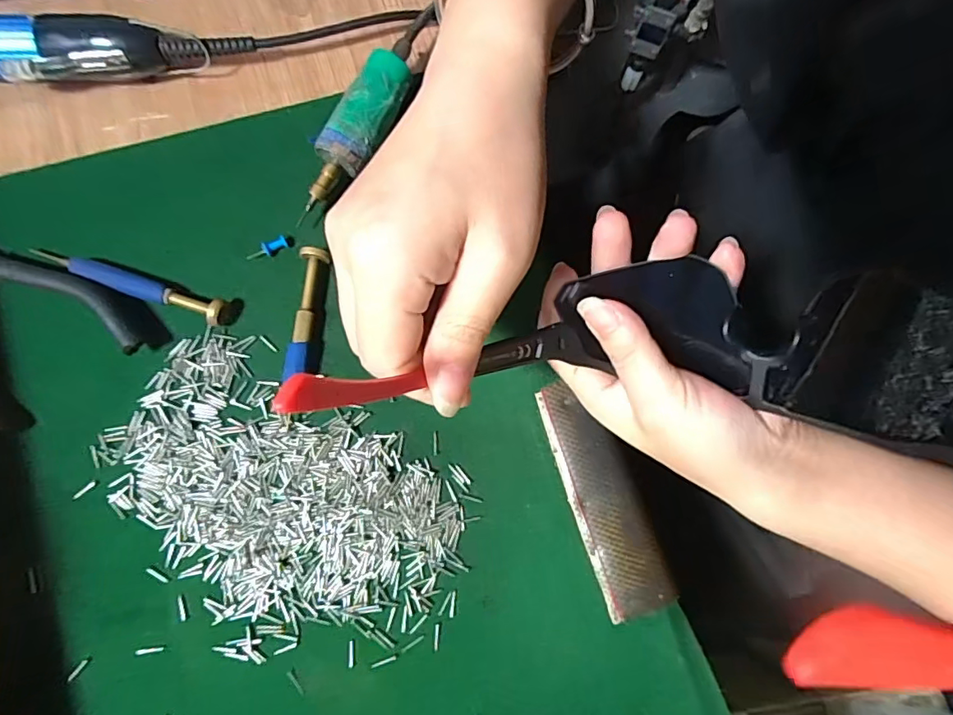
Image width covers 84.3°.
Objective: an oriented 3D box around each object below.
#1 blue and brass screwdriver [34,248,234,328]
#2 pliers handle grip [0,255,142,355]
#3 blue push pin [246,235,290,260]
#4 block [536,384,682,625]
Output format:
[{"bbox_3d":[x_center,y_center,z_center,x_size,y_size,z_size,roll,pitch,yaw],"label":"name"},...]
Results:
[{"bbox_3d":[-0.183,-0.039,0.278,0.111,0.011,0.014,17,79,2],"label":"blue and brass screwdriver"},{"bbox_3d":[-0.212,-0.034,0.272,0.102,0.015,0.022,27,79,4],"label":"pliers handle grip"},{"bbox_3d":[-0.114,-0.059,0.287,0.023,0.006,0.007,-32,81,-7],"label":"blue push pin"},{"bbox_3d":[0.064,0.069,0.268,0.035,0.007,0.116,-18,80,-5],"label":"block"}]

